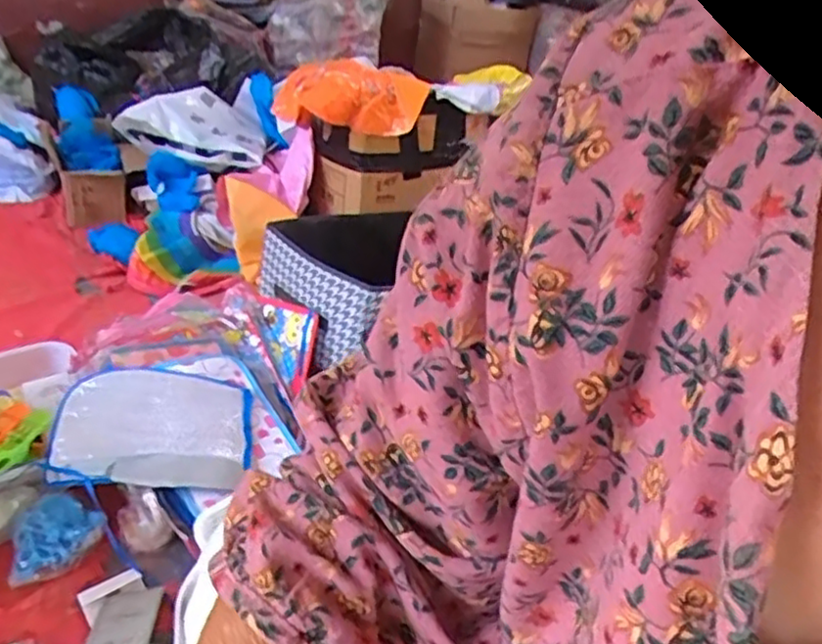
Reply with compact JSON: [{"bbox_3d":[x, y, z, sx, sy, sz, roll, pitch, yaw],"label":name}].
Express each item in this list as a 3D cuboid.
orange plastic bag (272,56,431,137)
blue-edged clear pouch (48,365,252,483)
[{"bbox_3d":[-0.135,-0.484,1.496,0.305,0.150,0.170,-1,28,-15],"label":"orange plastic bag"},{"bbox_3d":[-0.360,0.147,0.979,0.258,0.030,0.202,7,42,-21],"label":"blue-edged clear pouch"}]

